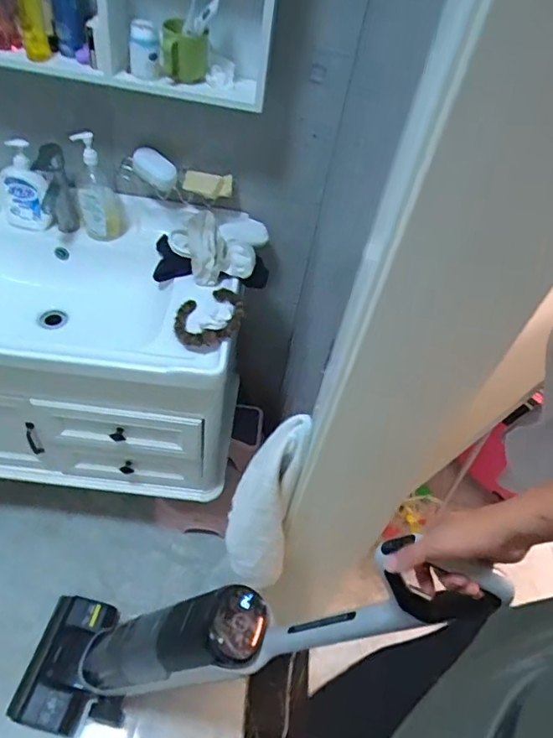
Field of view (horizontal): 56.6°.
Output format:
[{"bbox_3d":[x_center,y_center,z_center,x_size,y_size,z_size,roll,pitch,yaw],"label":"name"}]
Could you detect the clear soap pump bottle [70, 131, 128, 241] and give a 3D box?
[{"bbox_3d":[-0.377,-0.384,1.098,0.089,0.226,0.062,-21,57,-23],"label":"clear soap pump bottle"}]

